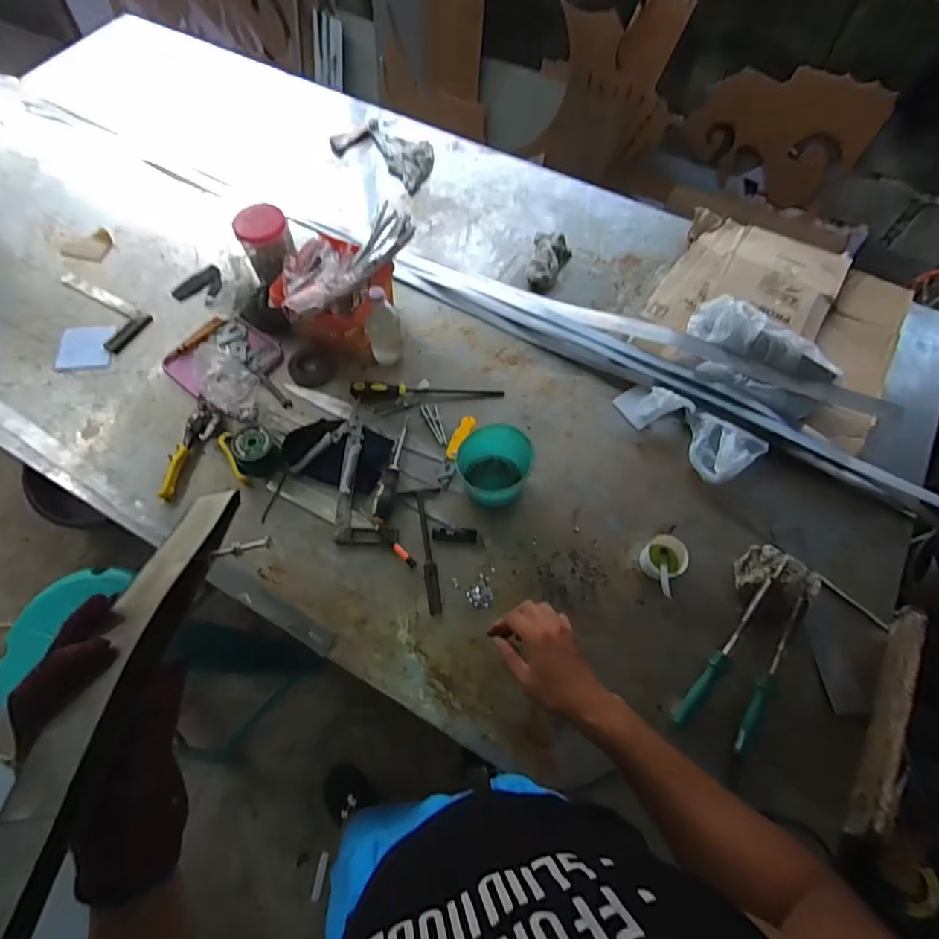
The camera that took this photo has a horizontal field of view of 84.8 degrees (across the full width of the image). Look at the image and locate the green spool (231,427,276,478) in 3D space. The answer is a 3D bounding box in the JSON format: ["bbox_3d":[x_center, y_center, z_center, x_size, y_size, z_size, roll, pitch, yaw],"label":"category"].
[{"bbox_3d":[-0.393,-0.034,0.942,0.072,0.063,0.072,0,67,0],"label":"green spool"}]

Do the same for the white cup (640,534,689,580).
[{"bbox_3d":[0.324,0.145,0.861,0.071,0.052,0.069,0,67,0],"label":"white cup"}]

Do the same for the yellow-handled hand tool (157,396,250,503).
[{"bbox_3d":[-0.506,-0.048,0.967,0.159,0.038,0.193,-13,67,-5],"label":"yellow-handled hand tool"}]

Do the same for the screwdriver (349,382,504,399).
[{"bbox_3d":[-0.083,-0.156,1.023,0.300,0.028,0.033,-1,67,0],"label":"screwdriver"}]

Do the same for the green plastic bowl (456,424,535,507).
[{"bbox_3d":[0.047,-0.005,0.914,0.134,0.097,0.118,-11,67,-4],"label":"green plastic bowl"}]

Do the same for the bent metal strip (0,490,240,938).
[{"bbox_3d":[-0.219,0.134,0.310,0.043,0.021,0.350,-1,40,0],"label":"bent metal strip"}]

